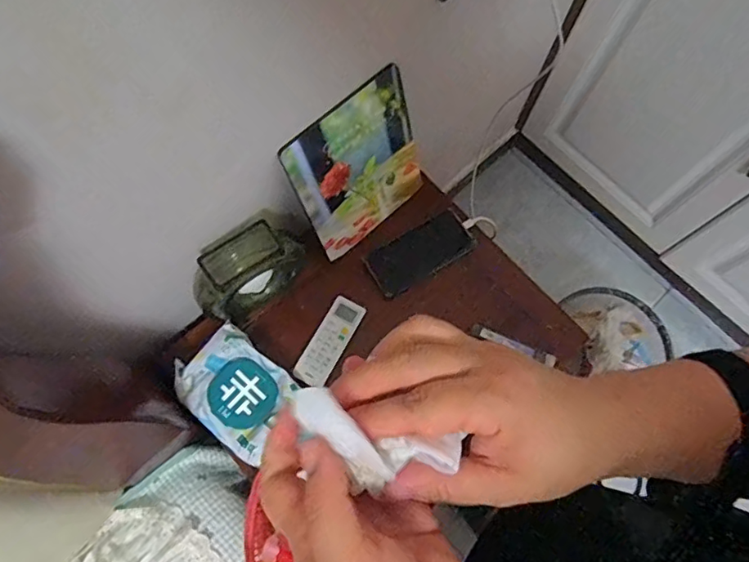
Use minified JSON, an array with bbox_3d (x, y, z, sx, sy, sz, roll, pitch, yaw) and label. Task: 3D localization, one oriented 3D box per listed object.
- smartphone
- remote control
[{"bbox_3d":[0.073,-0.046,0.870,0.170,0.011,0.076,-30,75,-9],"label":"smartphone"},{"bbox_3d":[-0.066,0.086,0.805,0.053,0.023,0.135,27,74,8],"label":"remote control"}]

